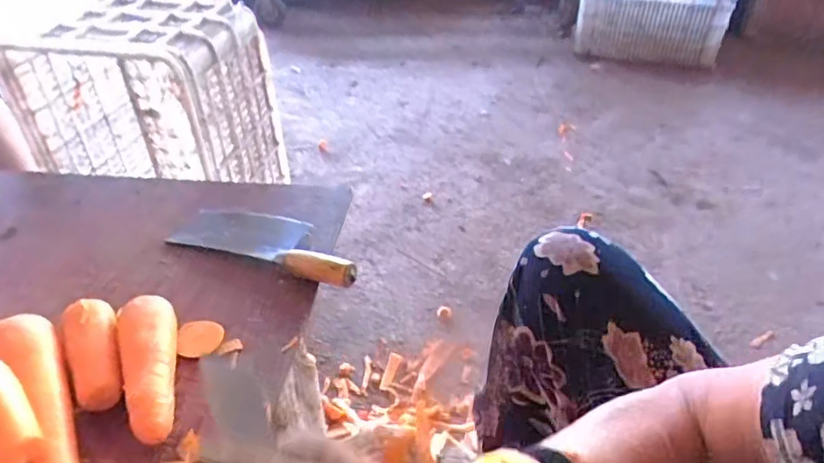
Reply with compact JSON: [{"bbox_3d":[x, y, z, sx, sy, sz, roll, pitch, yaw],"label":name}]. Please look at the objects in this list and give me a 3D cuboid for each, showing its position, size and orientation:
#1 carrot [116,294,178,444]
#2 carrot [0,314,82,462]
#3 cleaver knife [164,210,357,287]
[{"bbox_3d":[-0.251,0.127,0.554,0.056,0.049,0.178,-18,40,-21],"label":"carrot"},{"bbox_3d":[-0.329,0.153,0.503,0.057,0.063,0.192,-23,42,-28],"label":"carrot"},{"bbox_3d":[-0.177,0.002,0.712,0.269,0.031,0.087,16,39,20],"label":"cleaver knife"}]

